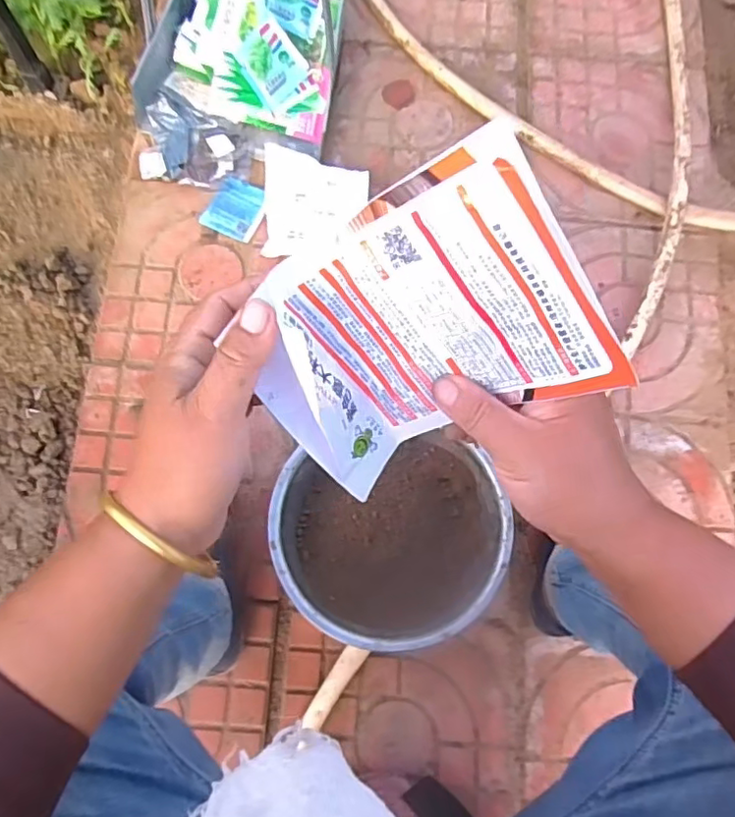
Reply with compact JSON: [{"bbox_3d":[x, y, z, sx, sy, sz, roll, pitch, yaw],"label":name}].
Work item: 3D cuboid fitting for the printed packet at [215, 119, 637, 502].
[{"bbox_3d":[0.019,-0.030,0.288,0.126,0.172,0.046,50,41,-21],"label":"printed packet"}]

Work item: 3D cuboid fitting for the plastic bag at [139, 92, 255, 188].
[{"bbox_3d":[-0.259,-0.405,0.891,0.170,0.039,0.146,8,78,1],"label":"plastic bag"}]

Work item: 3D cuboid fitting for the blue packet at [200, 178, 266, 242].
[{"bbox_3d":[-0.194,-0.296,0.865,0.076,0.008,0.087,22,79,4],"label":"blue packet"}]

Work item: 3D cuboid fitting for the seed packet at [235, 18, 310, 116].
[{"bbox_3d":[-0.142,-0.516,0.876,0.088,0.011,0.102,-39,105,-3],"label":"seed packet"}]

